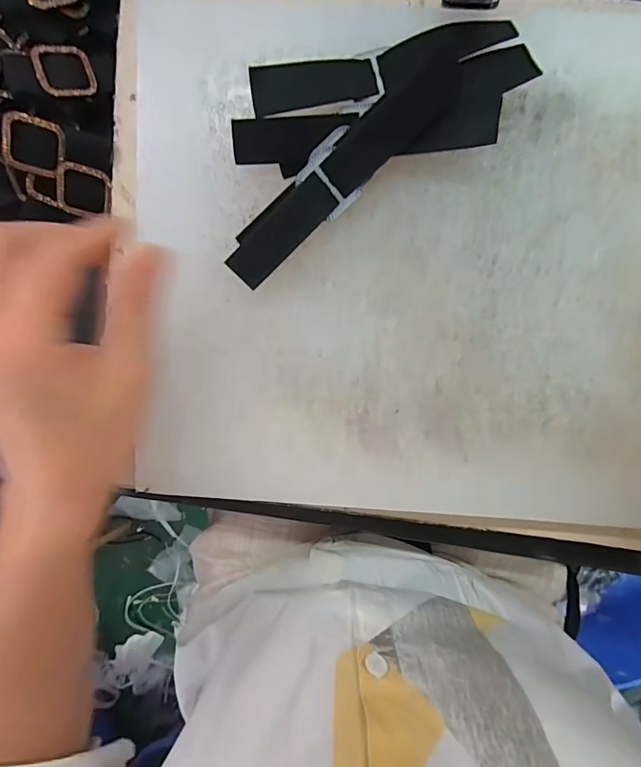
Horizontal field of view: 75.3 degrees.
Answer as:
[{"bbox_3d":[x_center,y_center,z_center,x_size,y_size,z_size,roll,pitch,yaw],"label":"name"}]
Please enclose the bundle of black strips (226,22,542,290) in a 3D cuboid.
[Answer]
[{"bbox_3d":[0.015,-0.123,0.200,0.158,0.025,0.079,-28,97,6],"label":"bundle of black strips"}]

